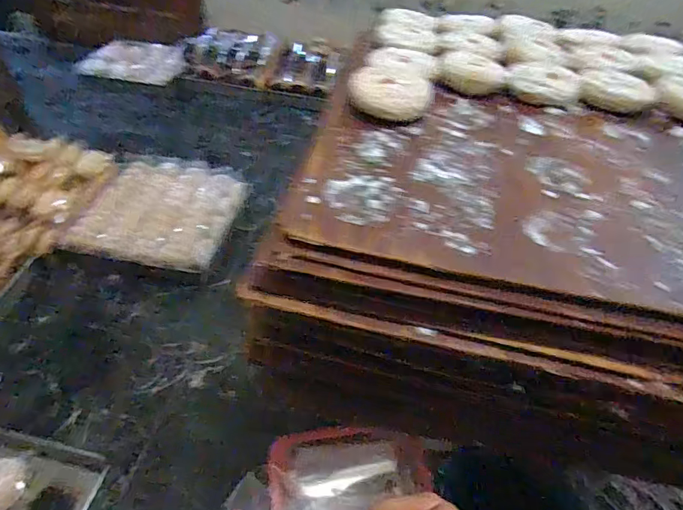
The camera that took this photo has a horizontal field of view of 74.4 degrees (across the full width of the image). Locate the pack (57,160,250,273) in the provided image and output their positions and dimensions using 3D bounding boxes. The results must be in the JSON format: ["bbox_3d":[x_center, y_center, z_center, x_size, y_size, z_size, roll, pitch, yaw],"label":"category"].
[{"bbox_3d":[-0.519,-0.142,1.335,0.400,0.055,0.439,9,45,4],"label":"pack"}]

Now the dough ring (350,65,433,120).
[{"bbox_3d":[0.056,-0.183,0.512,0.091,0.028,0.091,3,45,-3],"label":"dough ring"}]

